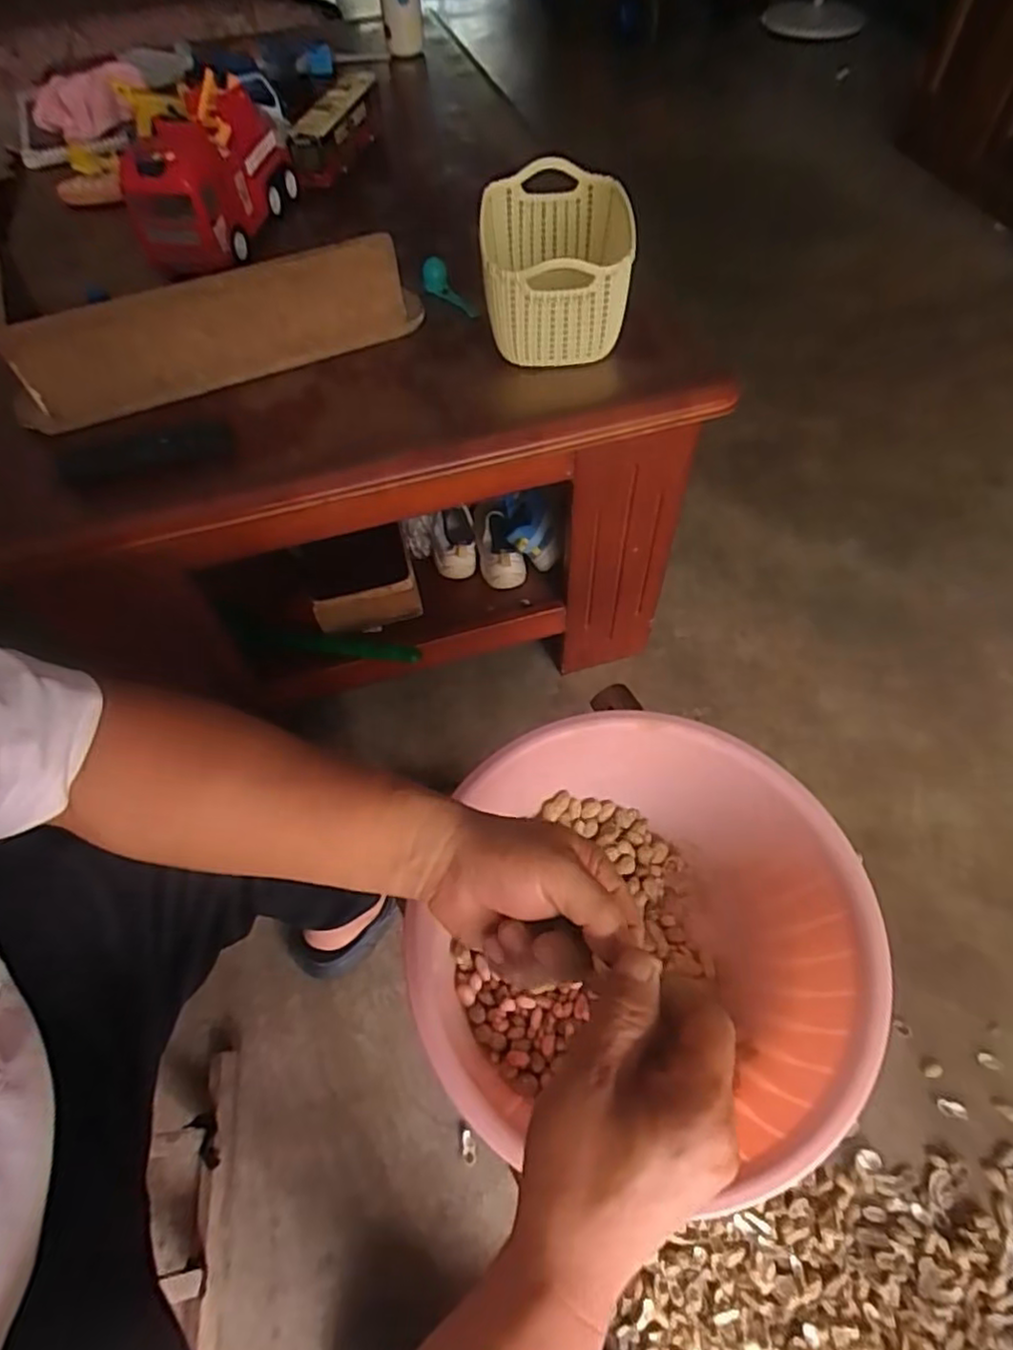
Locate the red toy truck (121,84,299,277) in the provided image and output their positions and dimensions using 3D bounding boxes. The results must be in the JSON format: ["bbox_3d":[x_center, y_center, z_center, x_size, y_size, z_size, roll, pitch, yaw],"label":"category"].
[{"bbox_3d":[-0.350,-0.609,0.799,0.105,0.108,0.265,11,59,10],"label":"red toy truck"}]

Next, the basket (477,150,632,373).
[{"bbox_3d":[0.048,-0.409,0.669,0.147,0.111,0.196,4,58,5],"label":"basket"}]

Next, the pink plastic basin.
[{"bbox_3d":[0.102,0.186,0.482,0.273,0.126,0.280,10,59,8],"label":"pink plastic basin"}]

